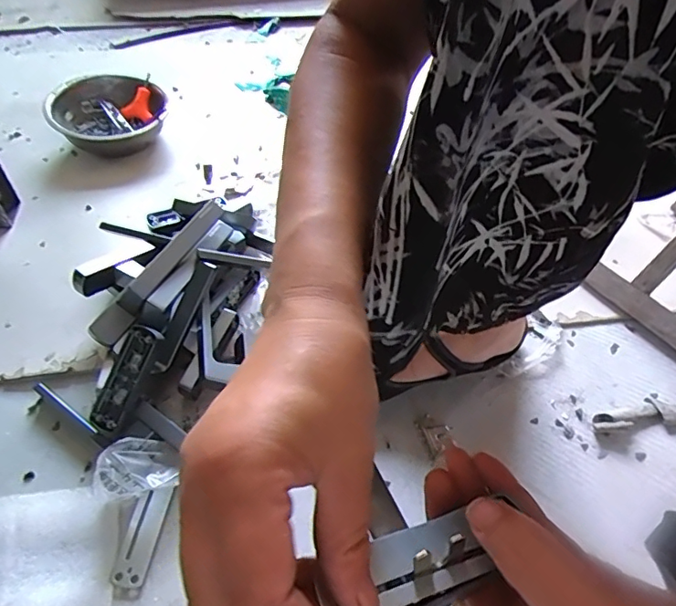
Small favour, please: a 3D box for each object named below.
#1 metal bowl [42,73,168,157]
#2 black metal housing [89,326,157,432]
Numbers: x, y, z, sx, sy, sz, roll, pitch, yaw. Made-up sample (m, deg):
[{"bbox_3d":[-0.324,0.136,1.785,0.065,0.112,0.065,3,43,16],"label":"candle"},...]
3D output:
[{"bbox_3d":[-0.360,-0.294,0.808,0.164,0.070,0.168,0,49,0],"label":"metal bowl"},{"bbox_3d":[-0.199,0.070,0.472,0.030,0.011,0.098,24,88,19],"label":"black metal housing"}]

